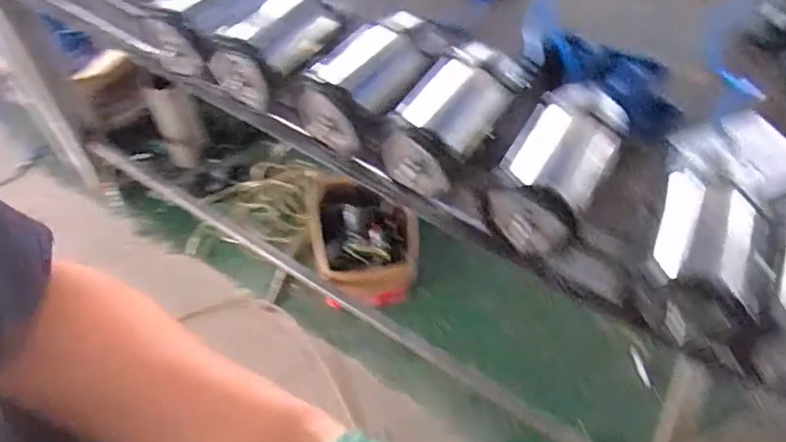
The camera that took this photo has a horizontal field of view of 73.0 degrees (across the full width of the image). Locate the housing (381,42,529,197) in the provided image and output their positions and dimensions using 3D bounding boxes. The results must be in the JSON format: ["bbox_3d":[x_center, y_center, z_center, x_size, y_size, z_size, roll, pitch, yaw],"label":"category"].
[{"bbox_3d":[0.098,-0.164,0.826,0.121,0.107,0.285,30,57,16],"label":"housing"}]

